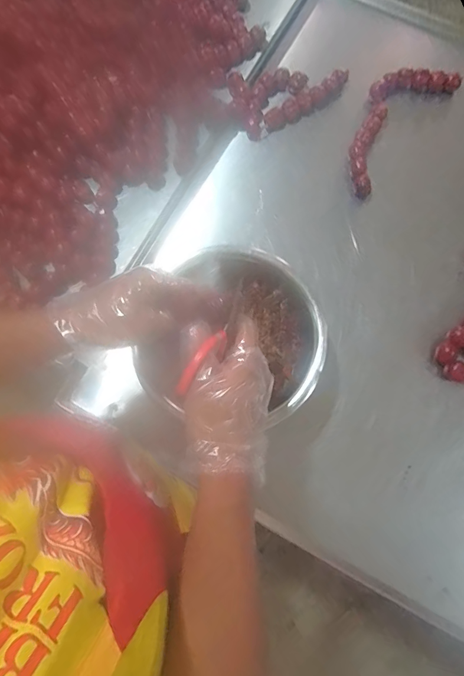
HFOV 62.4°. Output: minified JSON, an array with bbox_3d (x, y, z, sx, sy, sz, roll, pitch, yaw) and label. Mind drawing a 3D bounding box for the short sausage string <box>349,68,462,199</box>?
[{"bbox_3d":[0.313,-0.434,0.767,0.128,0.034,0.326,37,79,8],"label":"short sausage string"}]

